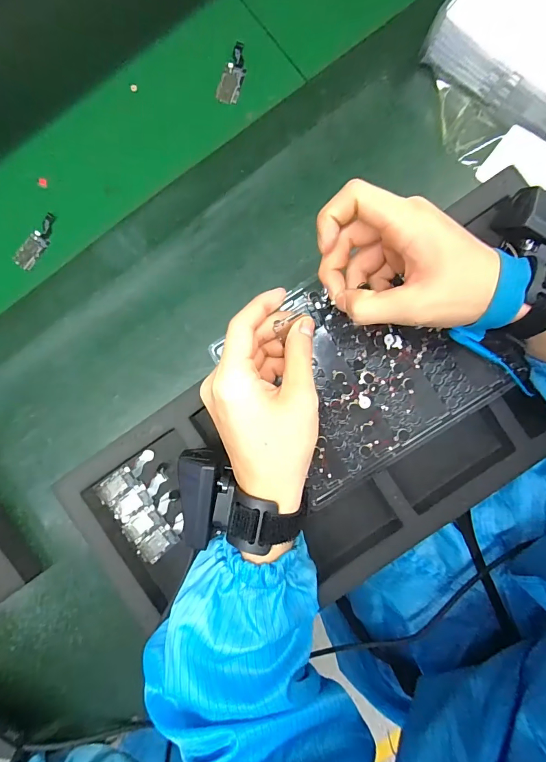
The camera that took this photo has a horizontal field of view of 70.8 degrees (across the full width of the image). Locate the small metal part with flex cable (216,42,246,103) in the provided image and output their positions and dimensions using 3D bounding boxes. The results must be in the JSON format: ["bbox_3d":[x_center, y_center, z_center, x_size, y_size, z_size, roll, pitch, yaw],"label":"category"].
[{"bbox_3d":[-0.038,-0.302,0.375,0.022,0.004,0.059,18,89,5],"label":"small metal part with flex cable"}]

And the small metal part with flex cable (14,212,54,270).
[{"bbox_3d":[-0.234,-0.138,0.381,0.020,0.005,0.059,37,91,5],"label":"small metal part with flex cable"}]

